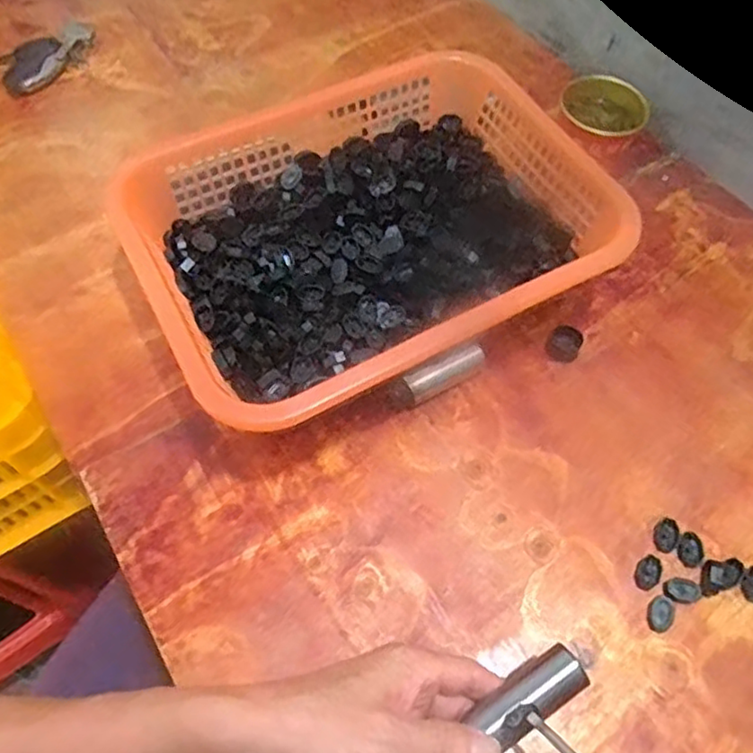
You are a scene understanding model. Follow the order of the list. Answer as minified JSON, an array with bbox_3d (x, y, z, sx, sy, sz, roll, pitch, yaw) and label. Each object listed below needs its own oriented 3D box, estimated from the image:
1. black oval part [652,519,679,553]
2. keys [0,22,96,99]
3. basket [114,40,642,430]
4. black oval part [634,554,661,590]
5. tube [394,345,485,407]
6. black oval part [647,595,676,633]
[{"bbox_3d":[0.196,0.107,0.435,0.015,0.005,0.023,20,62,8],"label":"black oval part"},{"bbox_3d":[-0.336,-0.328,0.662,0.071,0.016,0.111,39,66,17],"label":"keys"},{"bbox_3d":[-0.004,-0.106,0.506,0.336,0.091,0.254,-26,65,-16],"label":"basket"},{"bbox_3d":[0.178,0.129,0.423,0.015,0.007,0.023,29,64,13],"label":"black oval part"},{"bbox_3d":[0.048,-0.002,0.487,0.075,0.024,0.019,-28,66,-17],"label":"tube"},{"bbox_3d":[0.182,0.151,0.409,0.016,0.006,0.022,19,62,8],"label":"black oval part"}]

